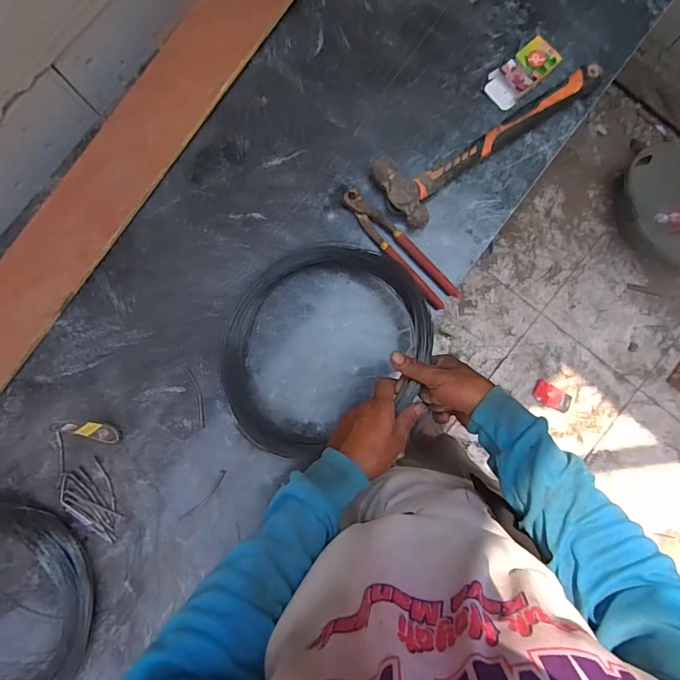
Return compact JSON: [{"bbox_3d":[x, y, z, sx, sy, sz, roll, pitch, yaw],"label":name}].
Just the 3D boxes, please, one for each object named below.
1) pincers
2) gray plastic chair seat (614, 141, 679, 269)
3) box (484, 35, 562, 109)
[{"bbox_3d":[0.085,-0.138,0.628,0.045,0.035,0.221,-42,87,-2],"label":"pincers"},{"bbox_3d":[1.085,-0.425,1.333,0.333,0.108,0.420,-25,85,-1],"label":"gray plastic chair seat"},{"bbox_3d":[0.279,-0.412,0.646,0.110,0.023,0.058,-43,87,-2],"label":"box"}]

